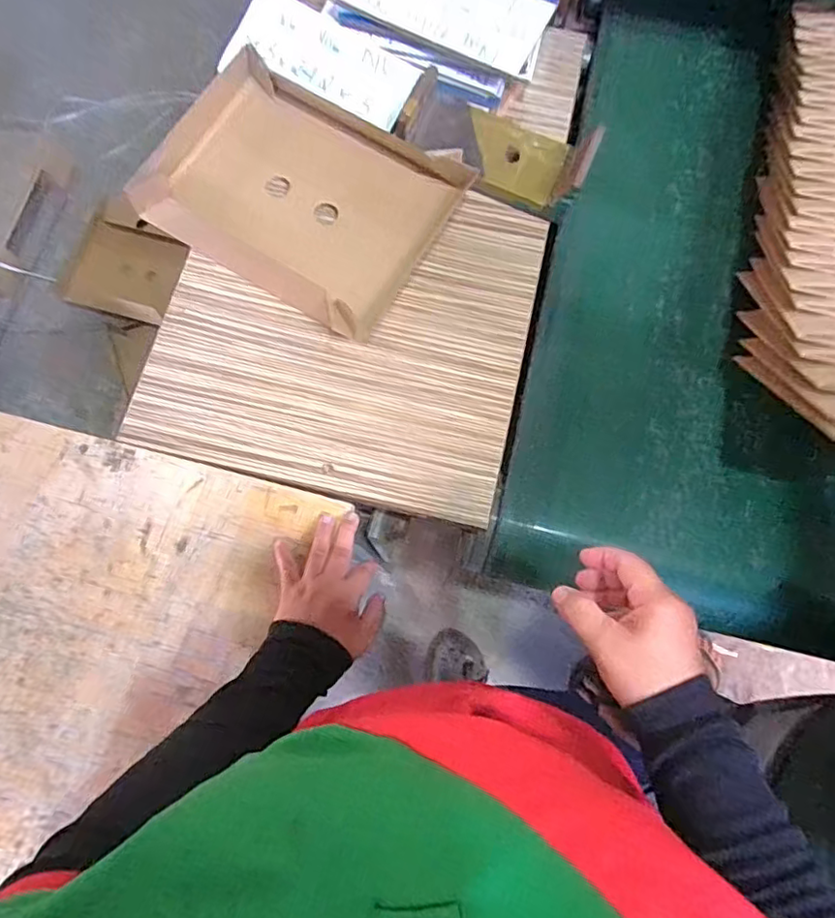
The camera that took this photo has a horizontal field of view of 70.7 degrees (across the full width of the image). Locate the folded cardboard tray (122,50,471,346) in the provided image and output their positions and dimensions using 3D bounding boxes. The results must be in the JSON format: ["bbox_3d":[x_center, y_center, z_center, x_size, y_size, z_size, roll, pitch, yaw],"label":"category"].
[{"bbox_3d":[-0.143,-0.320,0.702,0.337,0.037,0.247,32,78,8],"label":"folded cardboard tray"}]

